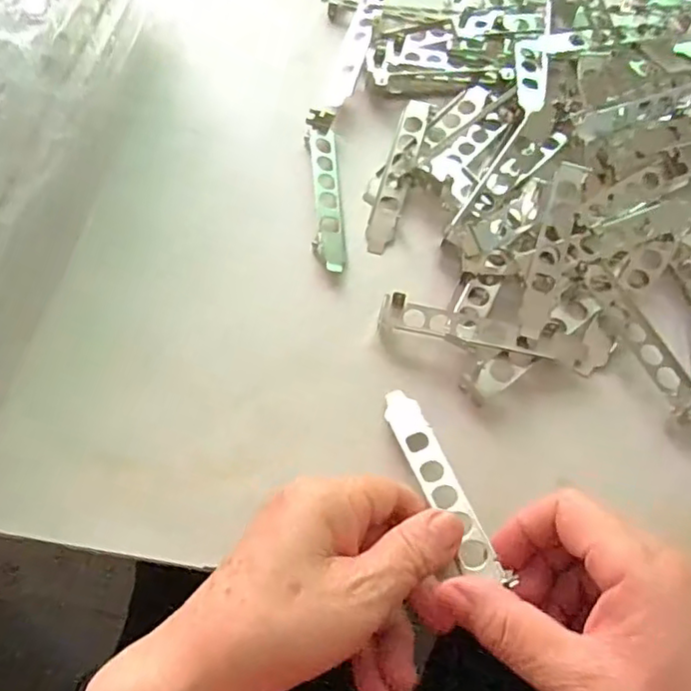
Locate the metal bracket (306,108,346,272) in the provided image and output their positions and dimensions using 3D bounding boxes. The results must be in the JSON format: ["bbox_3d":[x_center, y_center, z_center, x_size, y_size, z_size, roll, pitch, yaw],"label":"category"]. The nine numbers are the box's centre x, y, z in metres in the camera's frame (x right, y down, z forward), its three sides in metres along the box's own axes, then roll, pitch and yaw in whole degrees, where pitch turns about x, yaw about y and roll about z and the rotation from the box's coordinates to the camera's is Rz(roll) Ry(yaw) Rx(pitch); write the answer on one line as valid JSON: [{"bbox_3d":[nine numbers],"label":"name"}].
[{"bbox_3d":[-0.013,-0.104,0.408,0.022,0.009,0.121,-4,69,-1],"label":"metal bracket"}]

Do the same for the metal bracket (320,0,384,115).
[{"bbox_3d":[0.007,-0.222,0.457,0.021,0.013,0.130,15,70,6],"label":"metal bracket"}]

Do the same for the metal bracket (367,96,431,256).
[{"bbox_3d":[0.035,-0.114,0.410,0.020,0.011,0.116,15,70,7],"label":"metal bracket"}]

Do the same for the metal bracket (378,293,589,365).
[{"bbox_3d":[0.080,-0.006,0.355,0.120,0.018,0.022,14,70,6],"label":"metal bracket"}]

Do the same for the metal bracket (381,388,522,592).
[{"bbox_3d":[0.048,0.068,0.312,0.020,0.007,0.118,-22,49,-7],"label":"metal bracket"}]

